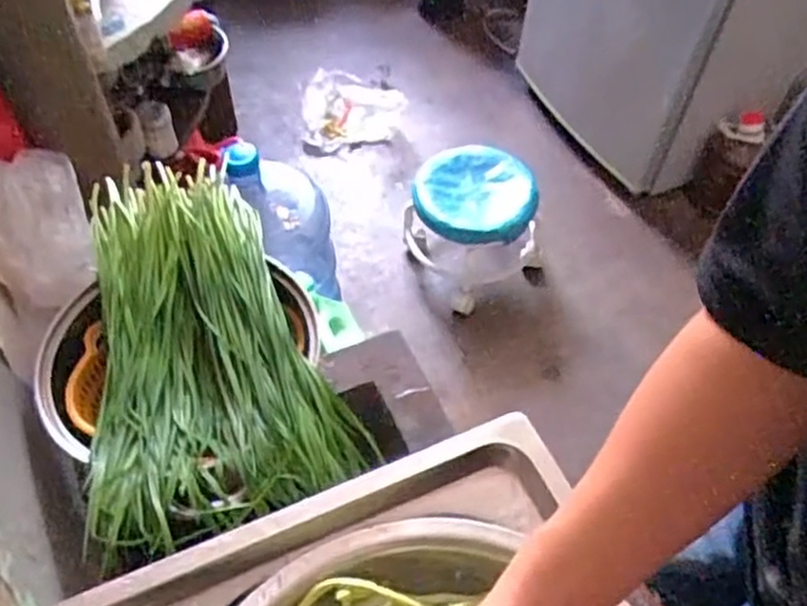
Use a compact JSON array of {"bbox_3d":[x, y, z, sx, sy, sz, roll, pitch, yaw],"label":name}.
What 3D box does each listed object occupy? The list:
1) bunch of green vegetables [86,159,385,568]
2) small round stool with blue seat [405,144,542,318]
[{"bbox_3d":[-0.241,0.032,0.791,0.266,0.059,0.482,-20,57,-16],"label":"bunch of green vegetables"},{"bbox_3d":[0.152,-0.177,1.560,0.253,0.232,0.272,1,53,-1],"label":"small round stool with blue seat"}]

